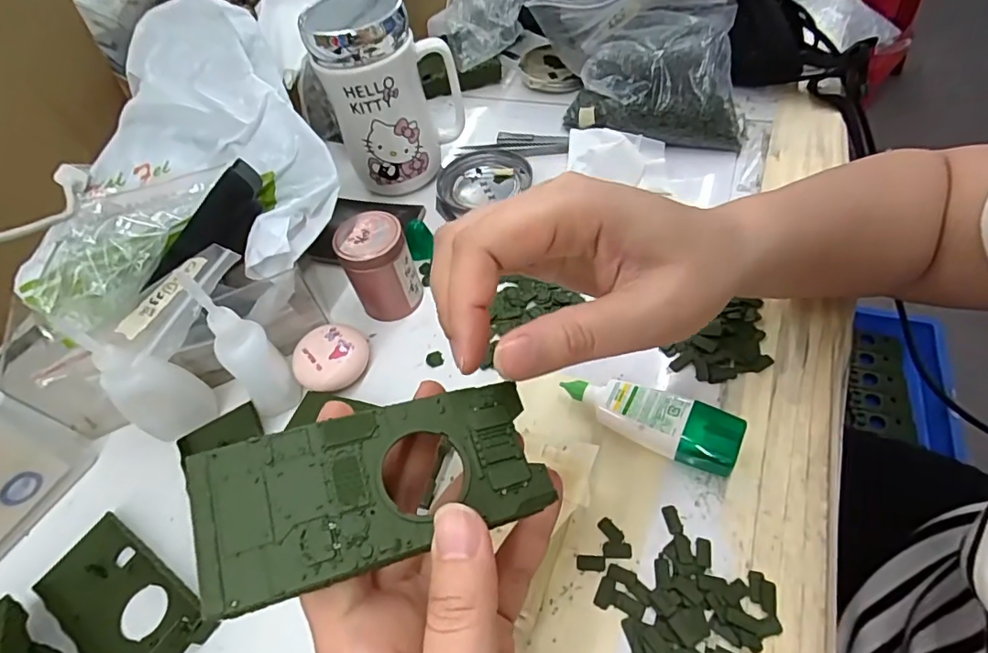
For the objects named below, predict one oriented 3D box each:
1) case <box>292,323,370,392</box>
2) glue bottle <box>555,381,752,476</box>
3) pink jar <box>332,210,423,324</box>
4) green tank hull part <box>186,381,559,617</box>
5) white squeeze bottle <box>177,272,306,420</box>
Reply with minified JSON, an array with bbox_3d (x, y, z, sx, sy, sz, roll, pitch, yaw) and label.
[{"bbox_3d":[-0.106,0.022,0.351,0.048,0.023,0.041,-35,56,-16],"label":"case"},{"bbox_3d":[0.085,0.052,0.296,0.092,0.022,0.032,17,58,21],"label":"glue bottle"},{"bbox_3d":[-0.078,-0.038,0.365,0.042,0.067,0.042,-5,53,6],"label":"pink jar"},{"bbox_3d":[-0.035,0.047,0.165,0.103,0.012,0.044,-12,53,-22],"label":"green tank hull part"},{"bbox_3d":[-0.147,0.011,0.314,0.030,0.100,0.043,-39,57,-19],"label":"white squeeze bottle"}]

